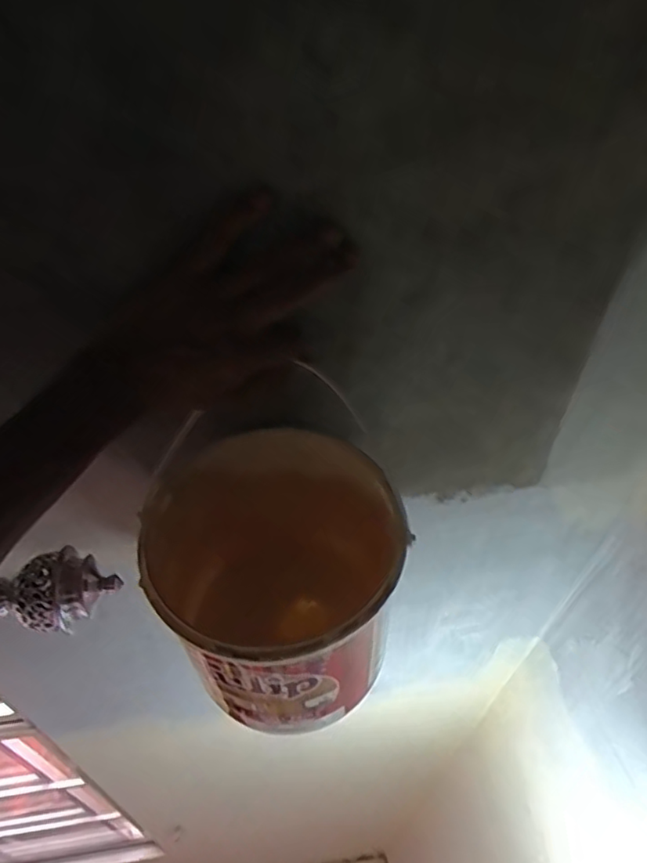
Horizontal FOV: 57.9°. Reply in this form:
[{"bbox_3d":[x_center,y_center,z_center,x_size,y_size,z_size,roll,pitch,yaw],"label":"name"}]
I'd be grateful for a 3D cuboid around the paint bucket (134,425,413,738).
[{"bbox_3d":[-0.031,0.140,0.496,0.198,0.231,0.186,1,48,-2],"label":"paint bucket"}]

